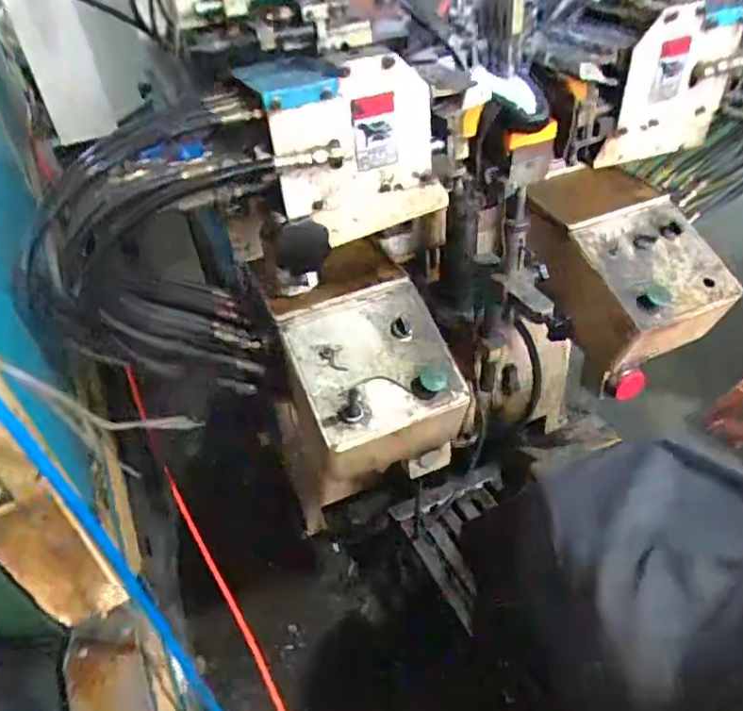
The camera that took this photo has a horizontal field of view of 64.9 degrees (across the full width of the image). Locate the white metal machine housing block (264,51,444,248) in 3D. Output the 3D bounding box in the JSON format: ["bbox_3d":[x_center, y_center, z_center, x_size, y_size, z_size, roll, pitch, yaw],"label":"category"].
[{"bbox_3d":[-0.017,-0.260,0.733,0.241,0.223,0.091,-26,48,-22],"label":"white metal machine housing block"}]

